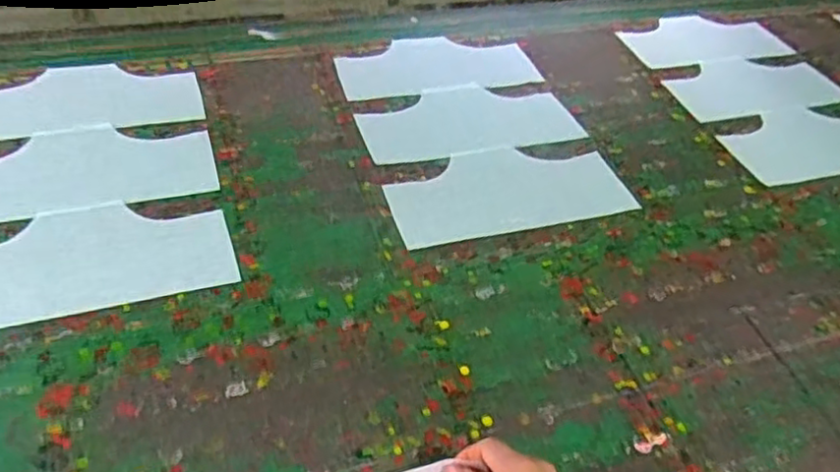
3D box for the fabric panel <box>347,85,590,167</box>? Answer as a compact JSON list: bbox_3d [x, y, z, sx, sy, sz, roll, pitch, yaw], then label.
[{"bbox_3d":[0.064,-0.163,0.935,0.292,0.006,0.152,-12,47,-17],"label":"fabric panel"}]

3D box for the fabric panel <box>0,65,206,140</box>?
[{"bbox_3d":[-0.454,-0.184,0.893,0.304,0.006,0.151,-9,47,-14],"label":"fabric panel"}]

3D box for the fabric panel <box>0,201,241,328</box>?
[{"bbox_3d":[-0.360,0.023,0.706,0.305,0.005,0.149,-11,47,-16],"label":"fabric panel"}]

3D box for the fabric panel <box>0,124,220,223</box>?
[{"bbox_3d":[-0.406,-0.080,0.796,0.306,0.005,0.148,-10,47,-13],"label":"fabric panel"}]

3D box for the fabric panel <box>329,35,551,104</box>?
[{"bbox_3d":[0.027,-0.259,1.020,0.297,0.008,0.132,-11,53,-17],"label":"fabric panel"}]

